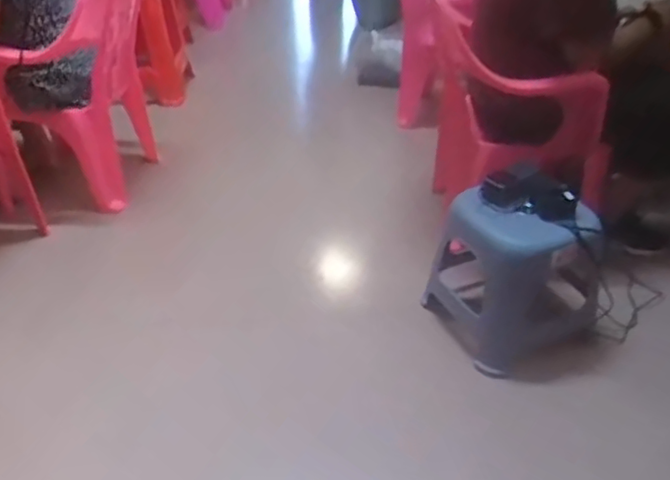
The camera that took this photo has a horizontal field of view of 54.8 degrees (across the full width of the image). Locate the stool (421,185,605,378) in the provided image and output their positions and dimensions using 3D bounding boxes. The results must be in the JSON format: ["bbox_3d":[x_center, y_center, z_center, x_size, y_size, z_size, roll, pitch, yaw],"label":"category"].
[{"bbox_3d":[0.391,0.056,1.405,0.306,0.315,0.278,-13,36,-17],"label":"stool"}]

